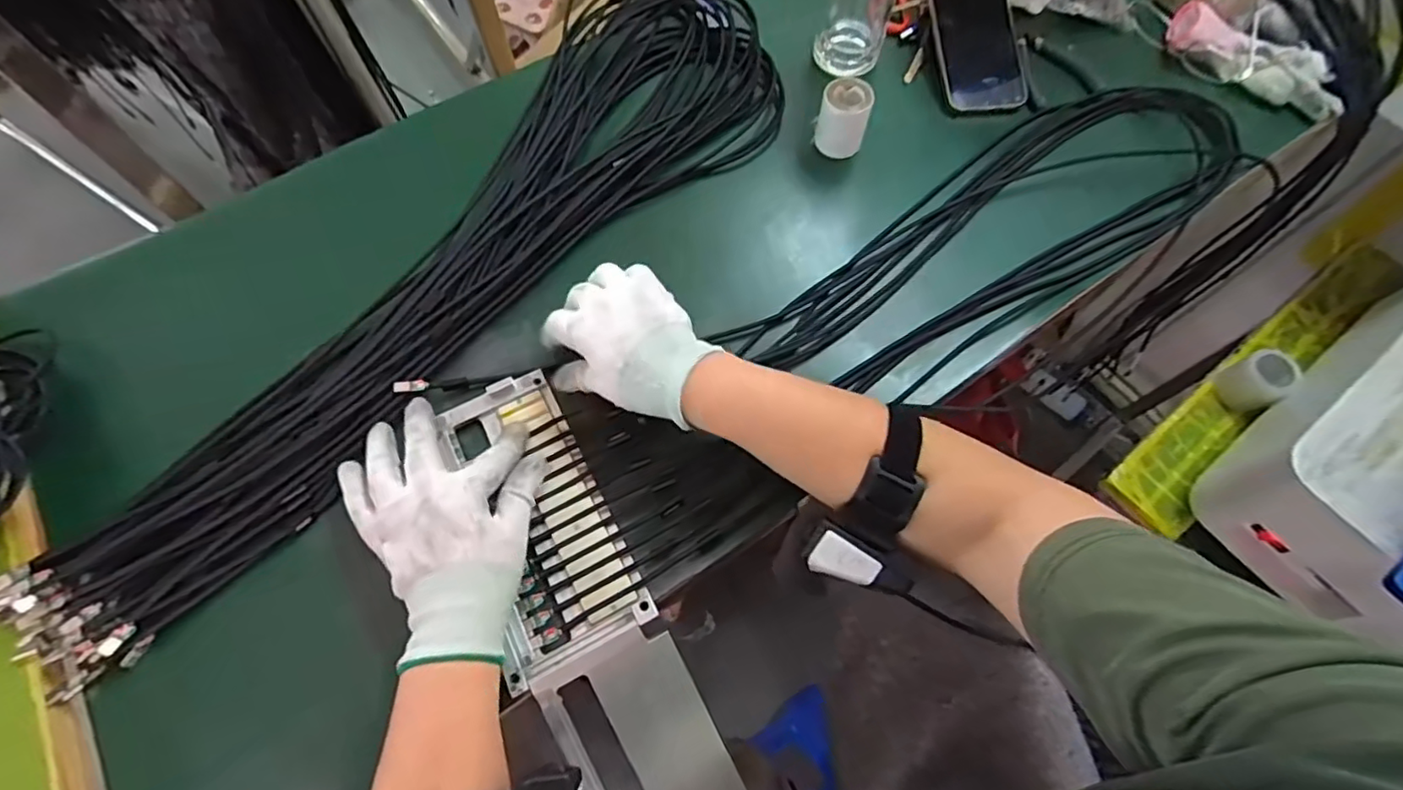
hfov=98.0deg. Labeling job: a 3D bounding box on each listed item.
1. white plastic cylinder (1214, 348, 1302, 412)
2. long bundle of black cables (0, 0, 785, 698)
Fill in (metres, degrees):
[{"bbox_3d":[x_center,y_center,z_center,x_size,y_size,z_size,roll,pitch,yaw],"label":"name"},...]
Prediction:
[{"bbox_3d":[0.607,-0.015,0.667,0.061,0.049,0.053,-23,67,-10],"label":"white plastic cylinder"},{"bbox_3d":[-0.213,-0.125,0.505,0.228,0.039,0.735,39,71,16],"label":"long bundle of black cables"}]

